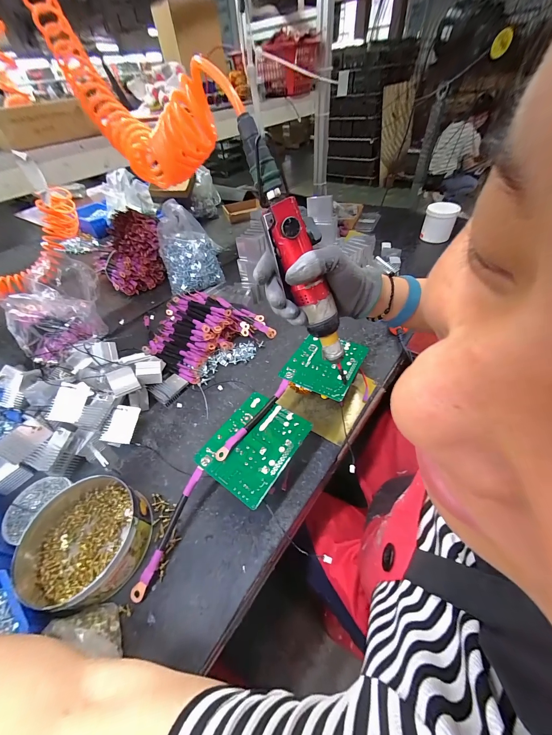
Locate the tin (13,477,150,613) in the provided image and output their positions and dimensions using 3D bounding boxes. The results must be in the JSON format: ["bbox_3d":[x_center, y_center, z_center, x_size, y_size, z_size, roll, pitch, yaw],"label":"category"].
[{"bbox_3d":[-0.273,0.238,0.375,0.178,0.052,0.148,1,48,8],"label":"tin"}]

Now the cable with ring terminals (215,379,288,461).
[{"bbox_3d":[-0.033,0.080,0.430,0.016,0.009,0.171,27,56,28],"label":"cable with ring terminals"}]

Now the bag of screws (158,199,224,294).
[{"bbox_3d":[-0.263,-0.357,0.785,0.167,0.214,0.131,-19,49,-11],"label":"bag of screws"}]

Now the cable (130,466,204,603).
[{"bbox_3d":[-0.147,0.221,0.362,0.016,0.010,0.173,18,72,21],"label":"cable"}]

